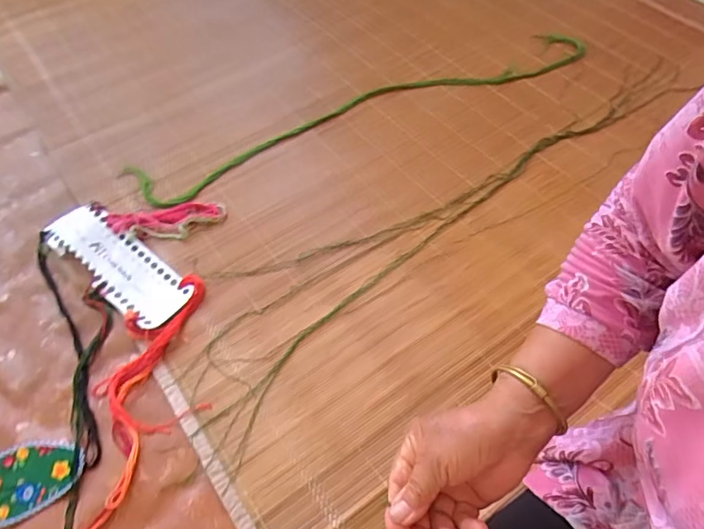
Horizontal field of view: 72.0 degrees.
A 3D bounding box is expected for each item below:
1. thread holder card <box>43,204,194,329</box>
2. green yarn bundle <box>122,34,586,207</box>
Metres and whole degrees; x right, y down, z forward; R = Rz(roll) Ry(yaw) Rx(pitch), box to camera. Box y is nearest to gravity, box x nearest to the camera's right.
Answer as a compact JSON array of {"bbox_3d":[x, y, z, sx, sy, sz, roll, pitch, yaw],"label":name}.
[{"bbox_3d":[-0.319,-0.005,0.653,0.233,0.022,0.078,33,64,21],"label":"thread holder card"},{"bbox_3d":[0.033,-0.262,0.808,0.795,0.019,0.108,-21,58,-11],"label":"green yarn bundle"}]

